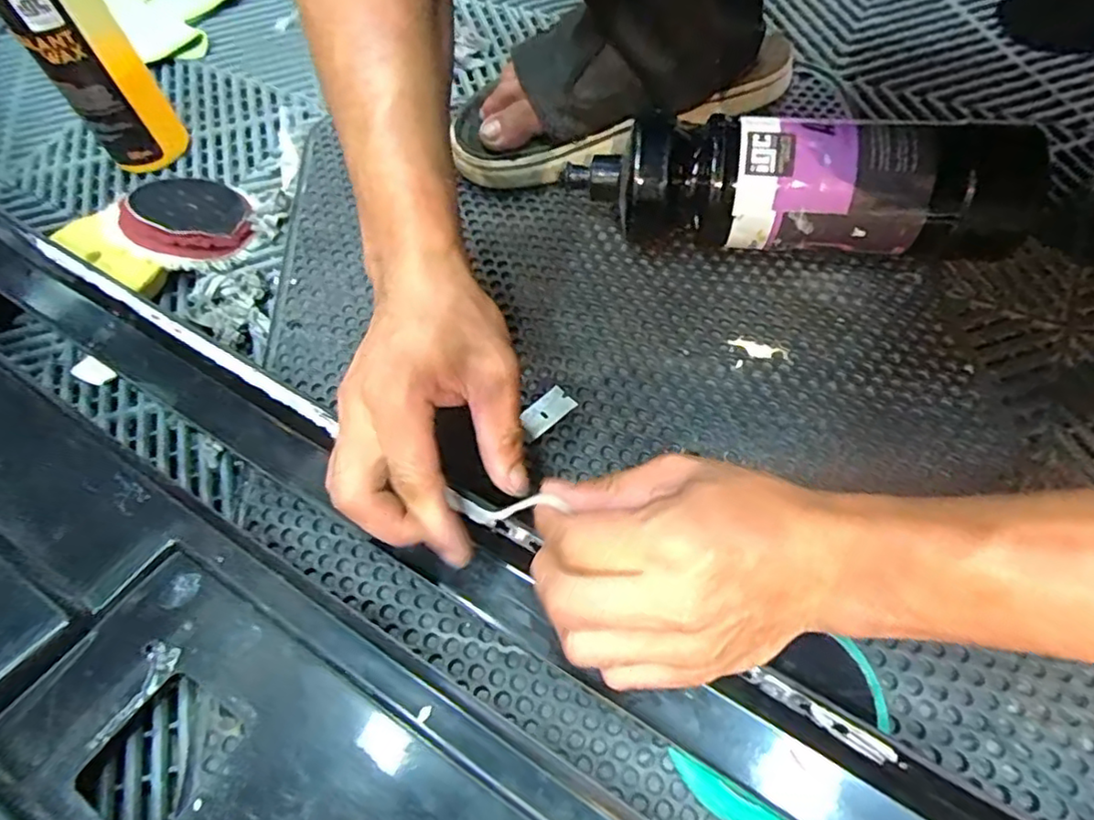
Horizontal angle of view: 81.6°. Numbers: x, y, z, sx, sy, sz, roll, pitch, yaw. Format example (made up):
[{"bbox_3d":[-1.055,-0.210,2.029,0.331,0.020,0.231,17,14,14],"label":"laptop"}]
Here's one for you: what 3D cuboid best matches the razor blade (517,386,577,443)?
[{"bbox_3d":[-0.001,0.002,0.386,0.038,0.004,0.019,-40,74,-17],"label":"razor blade"}]

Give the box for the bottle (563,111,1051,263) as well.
[{"bbox_3d":[0.149,-0.132,0.405,0.227,0.087,0.072,0,59,6],"label":"bottle"}]

